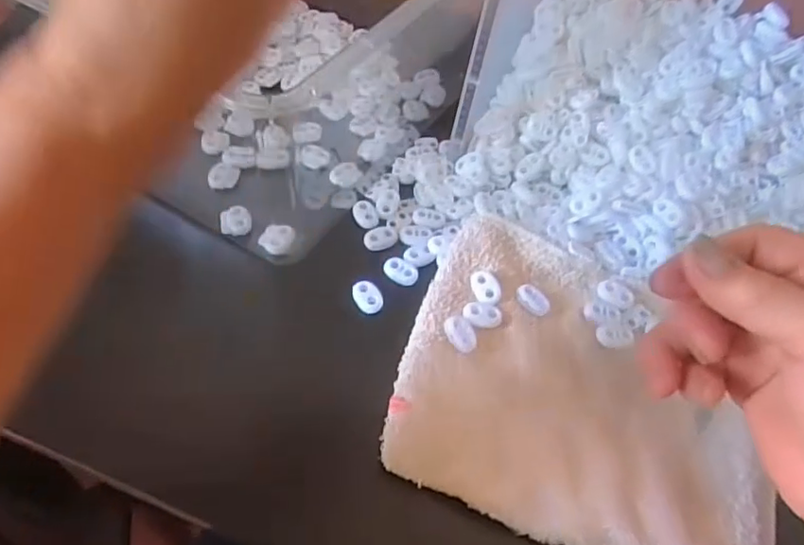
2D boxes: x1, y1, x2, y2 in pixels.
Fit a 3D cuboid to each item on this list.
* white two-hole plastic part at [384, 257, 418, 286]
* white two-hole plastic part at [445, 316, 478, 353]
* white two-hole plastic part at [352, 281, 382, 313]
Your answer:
[{"bbox_3d":[-0.001,-0.001,0.374,0.023,0.006,0.015,23,54,11],"label":"white two-hole plastic part"},{"bbox_3d":[0.033,0.034,0.332,0.015,0.004,0.022,-20,57,-20],"label":"white two-hole plastic part"},{"bbox_3d":[-0.020,0.014,0.358,0.016,0.004,0.022,-23,58,-21],"label":"white two-hole plastic part"}]

